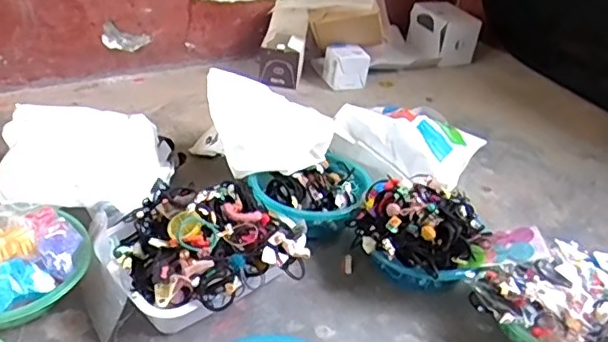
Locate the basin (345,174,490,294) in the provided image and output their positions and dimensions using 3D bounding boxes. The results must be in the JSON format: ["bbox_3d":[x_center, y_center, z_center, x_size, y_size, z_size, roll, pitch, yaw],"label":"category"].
[{"bbox_3d":[0.189,0.106,0.952,0.218,0.153,0.190,16,34,12],"label":"basin"}]

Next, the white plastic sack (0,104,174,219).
[{"bbox_3d":[-0.392,-0.021,1.031,0.282,0.107,0.289,5,33,-5],"label":"white plastic sack"}]

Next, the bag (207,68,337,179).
[{"bbox_3d":[-0.067,-0.078,1.118,0.239,0.189,0.195,-1,34,-13],"label":"bag"}]

